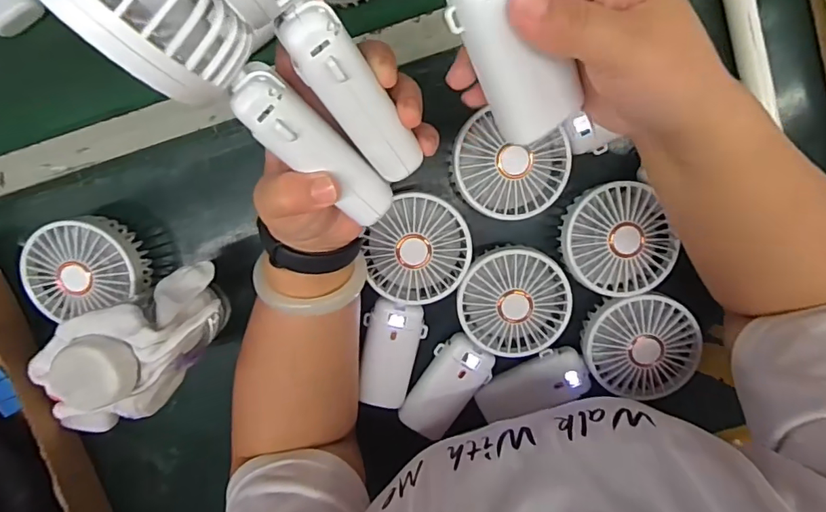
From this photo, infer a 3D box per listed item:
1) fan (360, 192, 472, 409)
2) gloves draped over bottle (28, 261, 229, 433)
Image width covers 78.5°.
[{"bbox_3d":[0.003,0.040,0.410,0.086,0.037,0.184,2,97,3],"label":"fan"},{"bbox_3d":[-0.174,0.059,0.331,0.112,0.078,0.075,-34,94,6],"label":"gloves draped over bottle"}]

